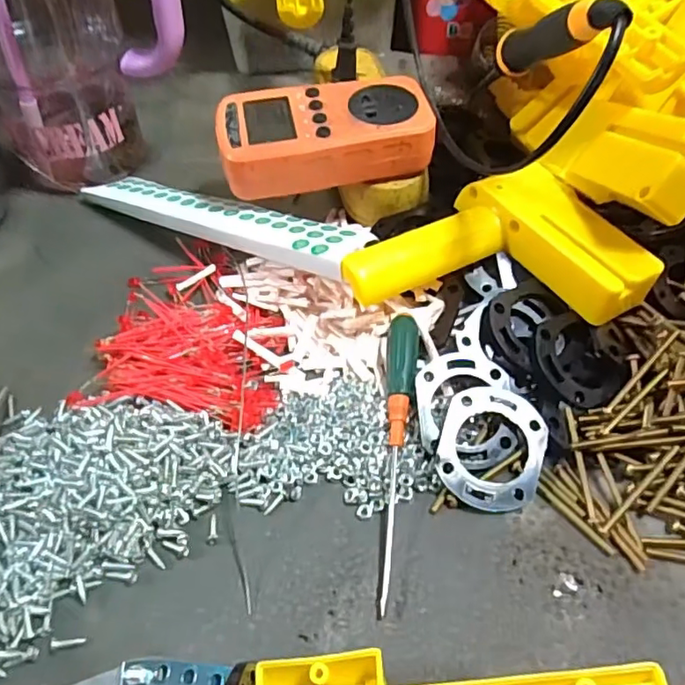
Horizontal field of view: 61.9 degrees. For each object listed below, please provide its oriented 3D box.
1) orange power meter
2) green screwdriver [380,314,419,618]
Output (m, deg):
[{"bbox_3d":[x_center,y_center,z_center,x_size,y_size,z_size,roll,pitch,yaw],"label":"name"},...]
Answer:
[{"bbox_3d":[-0.010,-0.128,0.354,0.126,0.032,0.060,-8,54,-4],"label":"orange power meter"},{"bbox_3d":[0.028,0.050,0.281,0.016,0.020,0.147,4,55,3],"label":"green screwdriver"}]

